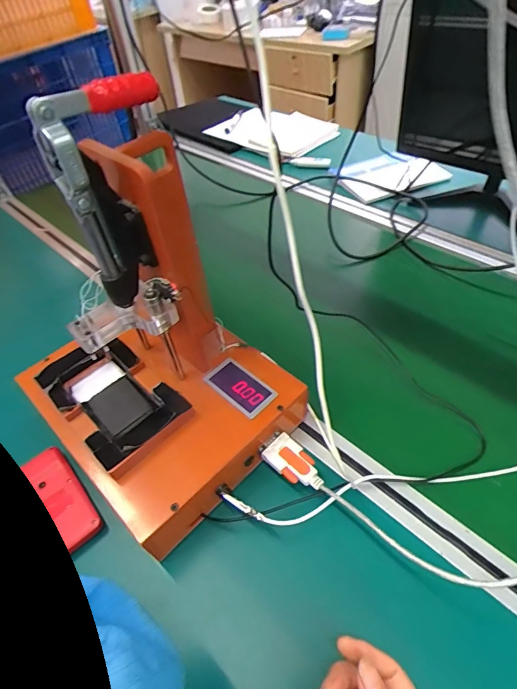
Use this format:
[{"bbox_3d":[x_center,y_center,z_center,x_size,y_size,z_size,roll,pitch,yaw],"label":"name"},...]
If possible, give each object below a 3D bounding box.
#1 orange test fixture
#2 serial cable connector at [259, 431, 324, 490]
[{"bbox_3d":[-0.120,-0.029,0.368,0.220,0.318,0.256,-37,55,-24],"label":"orange test fixture"},{"bbox_3d":[0.035,0.120,0.410,0.070,0.011,0.034,32,59,29],"label":"serial cable connector"}]

